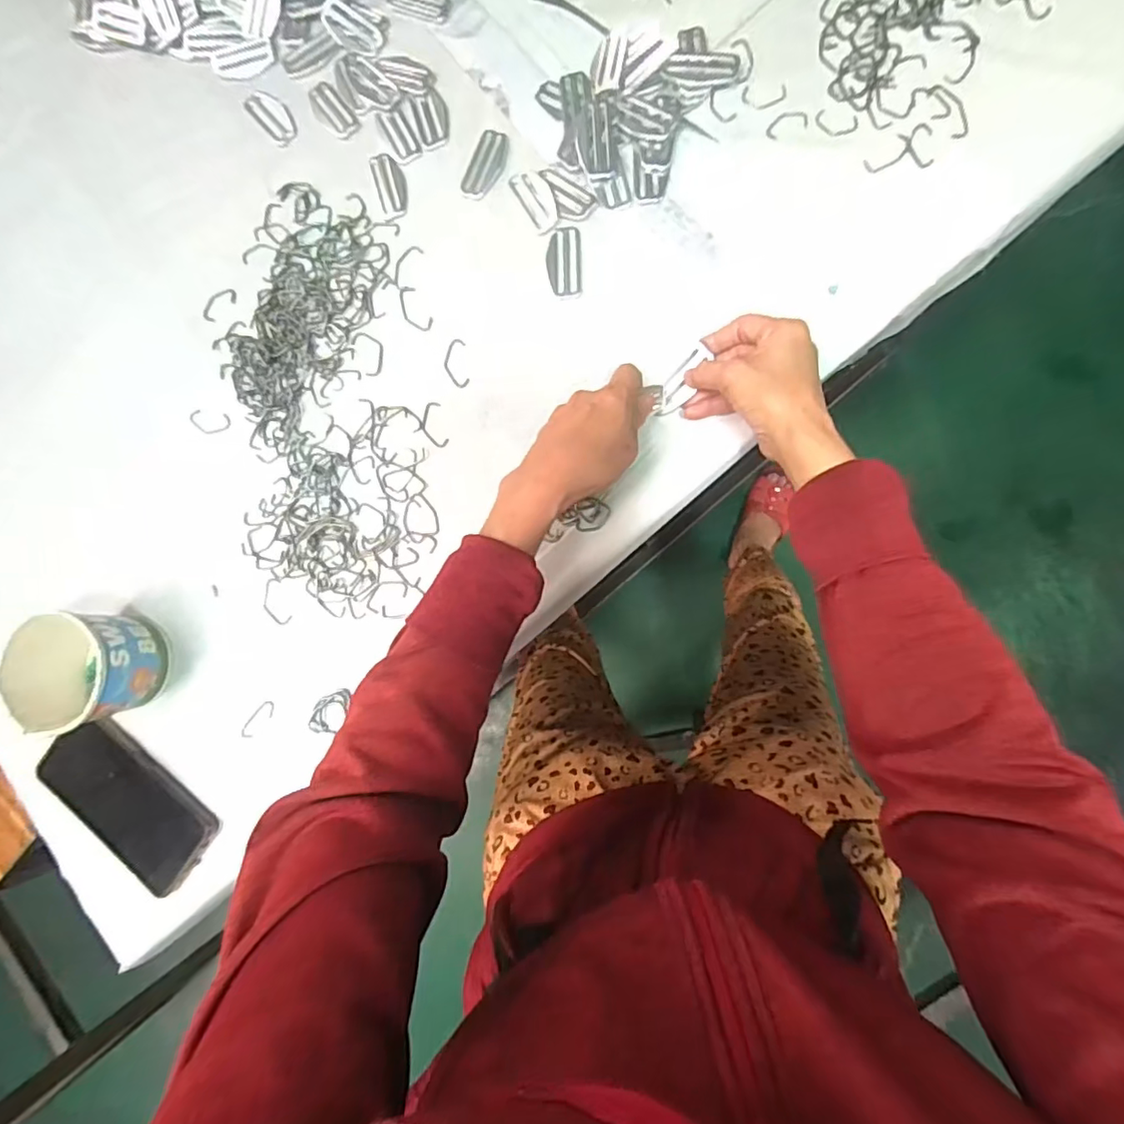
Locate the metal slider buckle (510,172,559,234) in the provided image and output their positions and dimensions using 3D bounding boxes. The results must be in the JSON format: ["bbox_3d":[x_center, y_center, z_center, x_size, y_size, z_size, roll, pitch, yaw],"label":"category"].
[{"bbox_3d":[-0.020,-0.299,0.468,0.025,0.004,0.057,-28,83,7],"label":"metal slider buckle"}]

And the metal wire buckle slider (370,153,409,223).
[{"bbox_3d":[-0.149,-0.329,0.496,0.027,0.004,0.060,-16,84,8],"label":"metal wire buckle slider"}]

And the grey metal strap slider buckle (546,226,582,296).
[{"bbox_3d":[0.001,-0.245,0.462,0.029,0.004,0.056,-2,86,9],"label":"grey metal strap slider buckle"}]

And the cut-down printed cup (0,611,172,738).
[{"bbox_3d":[-0.379,0.087,0.465,0.082,0.081,0.090,-1,87,9],"label":"cut-down printed cup"}]

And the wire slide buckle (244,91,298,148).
[{"bbox_3d":[-0.263,-0.407,0.518,0.029,0.004,0.065,-43,81,4],"label":"wire slide buckle"}]

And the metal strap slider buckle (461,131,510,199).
[{"bbox_3d":[-0.064,-0.335,0.481,0.030,0.004,0.058,24,91,10],"label":"metal strap slider buckle"}]

